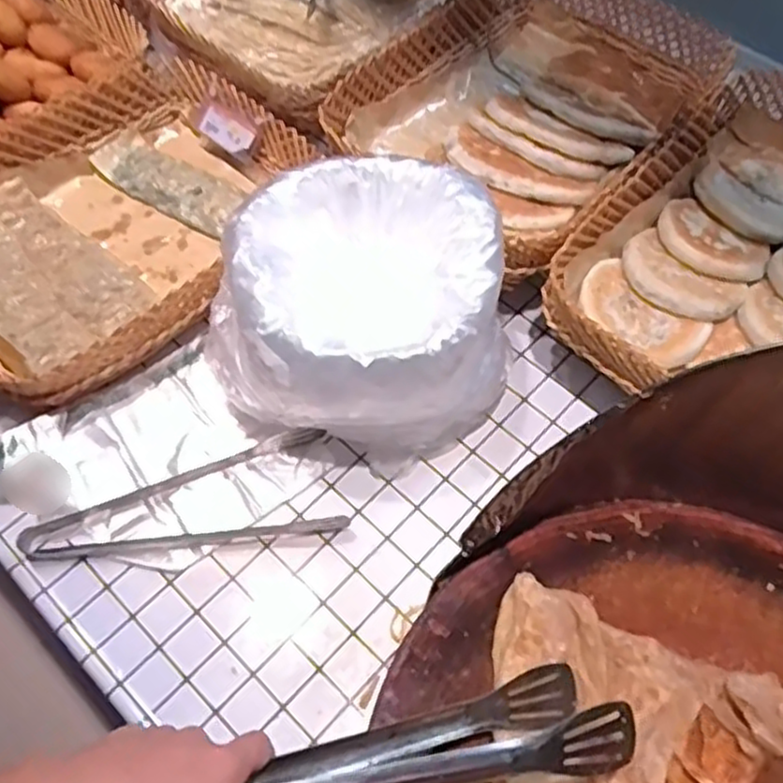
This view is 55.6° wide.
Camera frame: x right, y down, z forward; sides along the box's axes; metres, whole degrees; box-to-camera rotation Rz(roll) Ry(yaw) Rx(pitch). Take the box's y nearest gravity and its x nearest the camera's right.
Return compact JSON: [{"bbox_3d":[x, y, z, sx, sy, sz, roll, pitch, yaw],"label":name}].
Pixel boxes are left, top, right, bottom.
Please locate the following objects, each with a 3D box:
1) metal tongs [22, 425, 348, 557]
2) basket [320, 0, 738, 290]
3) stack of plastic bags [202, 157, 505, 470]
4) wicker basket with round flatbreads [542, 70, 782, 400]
[{"bbox_3d":[-0.190,0.103,0.677,0.280,0.023,0.099,-10,58,-6],"label":"metal tongs"},{"bbox_3d":[0.153,-0.312,0.794,0.284,0.069,0.403,38,66,19],"label":"basket"},{"bbox_3d":[-0.024,-0.059,0.663,0.221,0.194,0.234,37,65,18],"label":"stack of plastic bags"},{"bbox_3d":[0.365,-0.131,0.706,0.305,0.079,0.413,39,66,19],"label":"wicker basket with round flatbreads"}]

